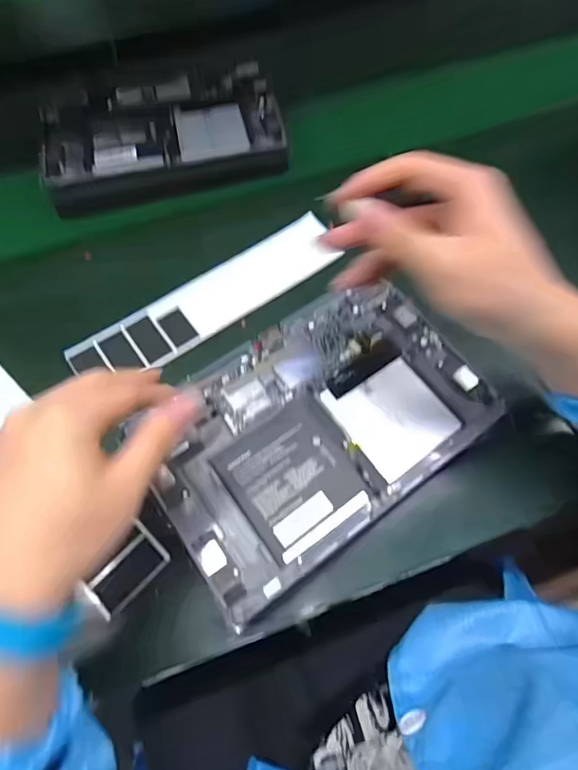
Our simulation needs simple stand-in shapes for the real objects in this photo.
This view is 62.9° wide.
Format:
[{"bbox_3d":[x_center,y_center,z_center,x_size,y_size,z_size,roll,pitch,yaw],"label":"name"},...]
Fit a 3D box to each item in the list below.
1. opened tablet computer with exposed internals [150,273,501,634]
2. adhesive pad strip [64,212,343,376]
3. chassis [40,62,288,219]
[{"bbox_3d":[0.021,0.026,0.360,0.253,0.010,0.158,-34,70,-15],"label":"opened tablet computer with exposed internals"},{"bbox_3d":[-0.076,-0.077,0.430,0.251,0.018,0.065,-31,69,-9],"label":"adhesive pad strip"},{"bbox_3d":[-0.135,-0.272,0.516,0.246,0.022,0.177,-13,66,-7],"label":"chassis"}]

